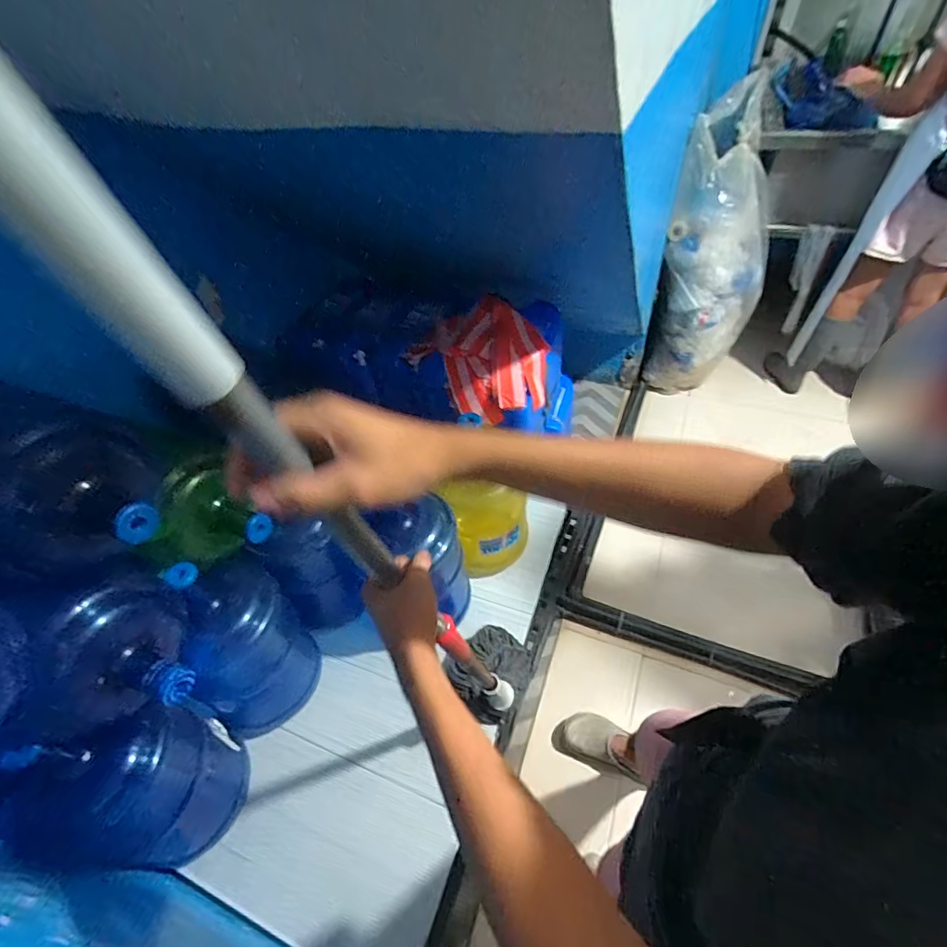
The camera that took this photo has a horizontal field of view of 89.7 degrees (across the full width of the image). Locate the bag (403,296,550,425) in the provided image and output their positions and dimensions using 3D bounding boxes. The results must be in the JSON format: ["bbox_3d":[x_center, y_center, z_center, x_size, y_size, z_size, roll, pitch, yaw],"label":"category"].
[{"bbox_3d":[0.020,-0.299,1.268,0.355,0.212,0.290,-12,49,-5],"label":"bag"}]

